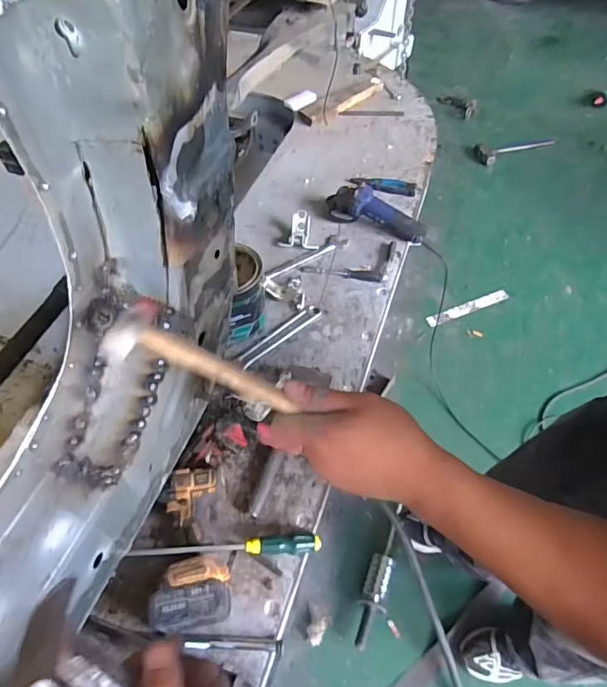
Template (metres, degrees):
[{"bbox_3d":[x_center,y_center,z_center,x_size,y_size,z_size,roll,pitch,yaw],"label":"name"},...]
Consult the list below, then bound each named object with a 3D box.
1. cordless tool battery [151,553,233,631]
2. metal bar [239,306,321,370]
[{"bbox_3d":[-0.174,0.393,0.758,0.117,0.078,0.098,-9,54,-6],"label":"cordless tool battery"},{"bbox_3d":[-0.051,-0.020,1.103,0.232,0.015,0.040,-37,61,-24],"label":"metal bar"}]

